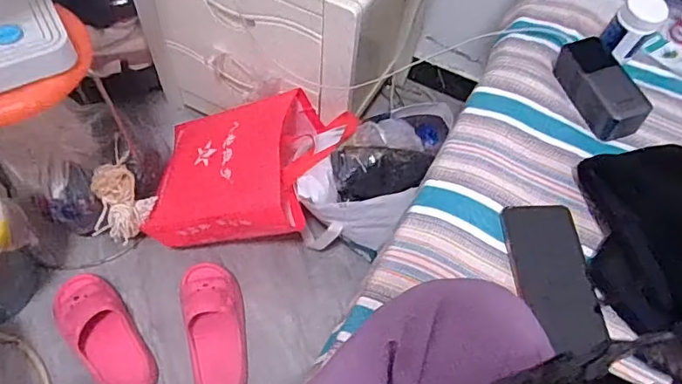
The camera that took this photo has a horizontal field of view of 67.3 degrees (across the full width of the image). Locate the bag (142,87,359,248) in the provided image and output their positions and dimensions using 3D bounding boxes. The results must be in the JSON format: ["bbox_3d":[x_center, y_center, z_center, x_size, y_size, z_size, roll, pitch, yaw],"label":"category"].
[{"bbox_3d":[-0.185,-0.042,1.024,0.427,0.141,0.286,-13,72,23],"label":"bag"}]

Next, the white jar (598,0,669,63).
[{"bbox_3d":[0.389,-0.225,0.689,0.060,0.074,0.050,4,58,-1],"label":"white jar"}]

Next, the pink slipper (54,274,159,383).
[{"bbox_3d":[-0.439,0.265,0.951,0.102,0.079,0.260,-35,66,-22],"label":"pink slipper"}]

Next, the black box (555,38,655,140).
[{"bbox_3d":[0.334,-0.136,0.661,0.055,0.051,0.133,-12,59,-11],"label":"black box"}]

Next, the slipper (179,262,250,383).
[{"bbox_3d":[-0.236,0.258,0.970,0.110,0.079,0.269,-13,60,-12],"label":"slipper"}]

